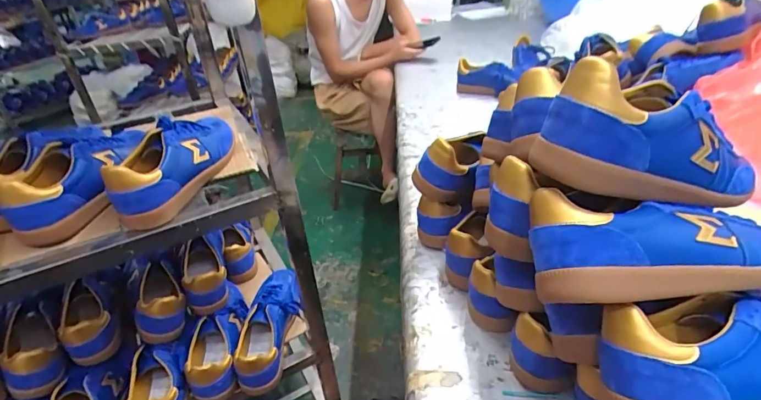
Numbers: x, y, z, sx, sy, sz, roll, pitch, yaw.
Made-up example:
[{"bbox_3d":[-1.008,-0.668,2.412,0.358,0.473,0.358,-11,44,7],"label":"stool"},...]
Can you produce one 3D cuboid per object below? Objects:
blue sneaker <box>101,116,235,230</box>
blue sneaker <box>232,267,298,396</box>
[{"bbox_3d":[-0.294,-0.063,0.634,0.083,0.089,0.244,1,33,10],"label":"blue sneaker"},{"bbox_3d":[-0.206,0.230,0.829,0.094,0.077,0.250,-5,32,2],"label":"blue sneaker"}]

